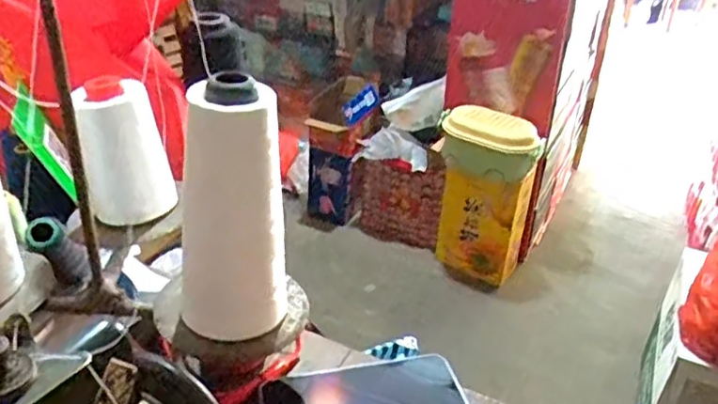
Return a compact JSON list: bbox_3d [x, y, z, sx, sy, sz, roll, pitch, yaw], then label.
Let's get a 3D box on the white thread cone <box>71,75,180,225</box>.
[{"bbox_3d":[-0.178,-0.037,0.495,0.060,0.098,0.057,-10,34,-19],"label":"white thread cone"}]

